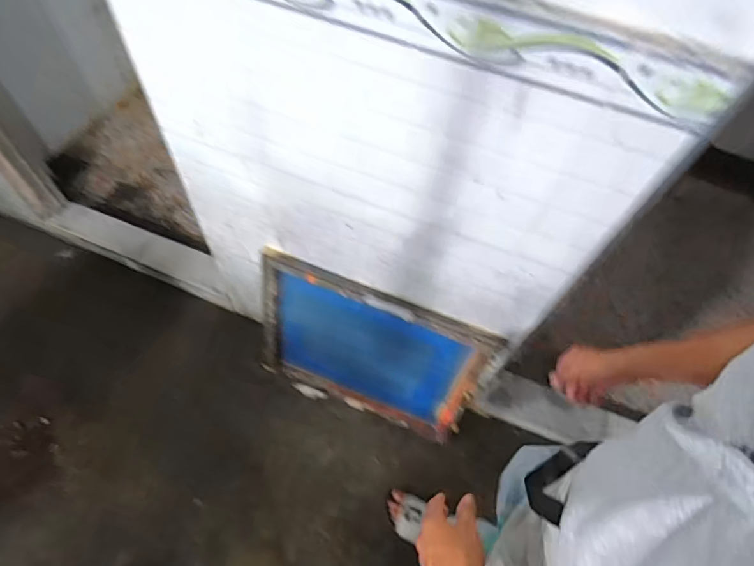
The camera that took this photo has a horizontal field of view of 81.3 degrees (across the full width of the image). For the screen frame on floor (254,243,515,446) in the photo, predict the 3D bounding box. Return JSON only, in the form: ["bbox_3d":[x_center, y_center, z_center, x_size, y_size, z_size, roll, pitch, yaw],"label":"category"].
[{"bbox_3d":[-0.032,0.204,1.234,0.621,0.519,0.048,20,43,6],"label":"screen frame on floor"}]

